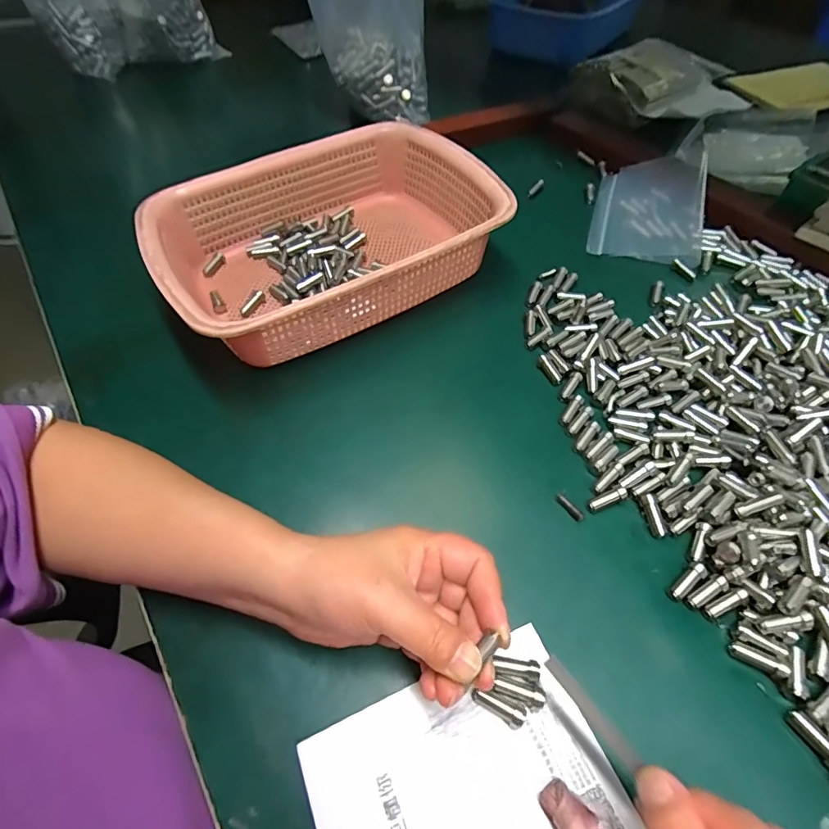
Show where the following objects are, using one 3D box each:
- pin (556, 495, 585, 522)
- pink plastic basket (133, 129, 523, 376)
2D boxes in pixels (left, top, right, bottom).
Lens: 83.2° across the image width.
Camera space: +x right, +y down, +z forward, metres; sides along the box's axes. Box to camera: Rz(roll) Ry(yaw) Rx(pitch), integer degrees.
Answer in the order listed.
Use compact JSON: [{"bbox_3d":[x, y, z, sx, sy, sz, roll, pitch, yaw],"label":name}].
[{"bbox_3d":[0.104,0.063,0.314,0.005,0.004,0.021,-34,60,-21],"label":"pin"},{"bbox_3d":[-0.077,-0.159,0.432,0.294,0.078,0.218,-29,58,-18],"label":"pink plastic basket"}]

